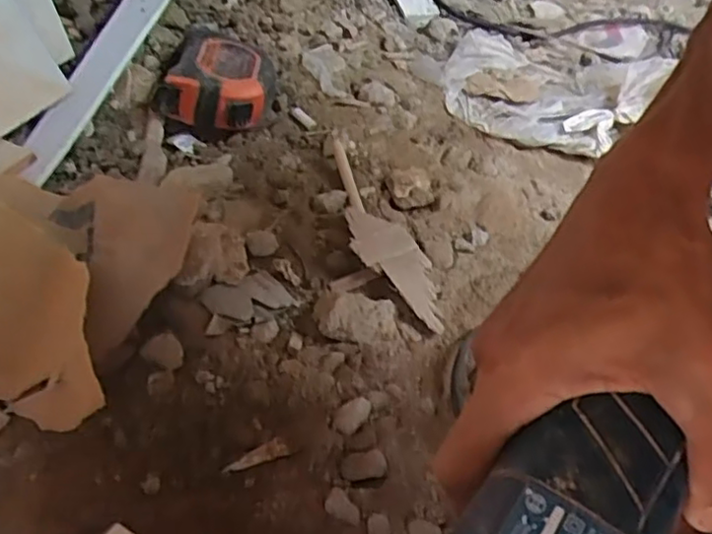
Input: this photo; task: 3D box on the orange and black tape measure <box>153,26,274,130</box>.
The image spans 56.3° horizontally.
[{"bbox_3d":[-0.111,-0.154,0.546,0.088,0.049,0.084,7,52,-7],"label":"orange and black tape measure"}]

